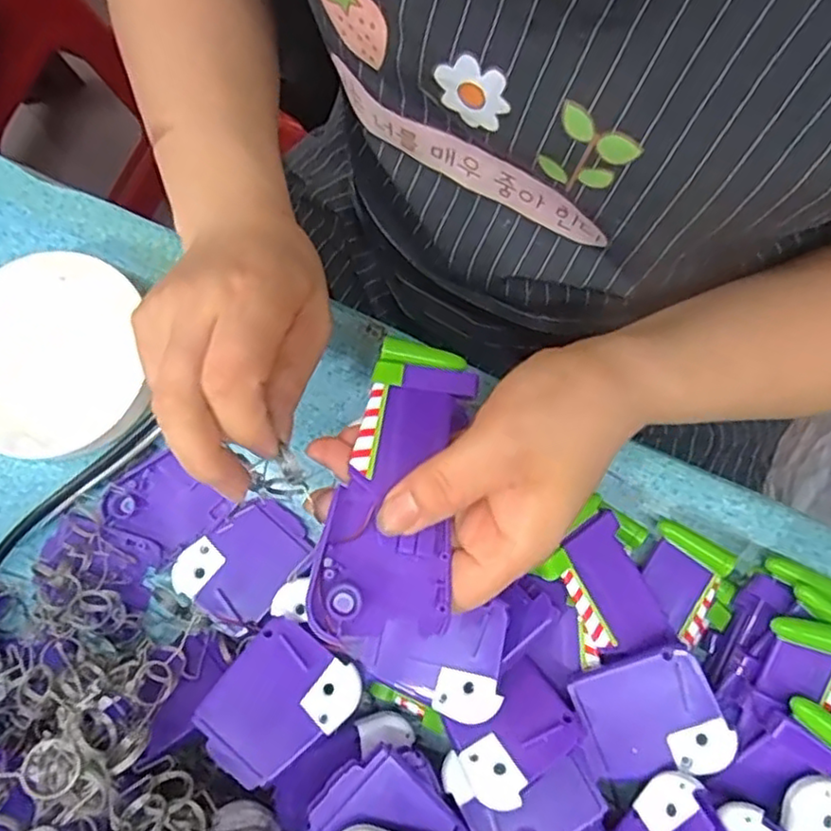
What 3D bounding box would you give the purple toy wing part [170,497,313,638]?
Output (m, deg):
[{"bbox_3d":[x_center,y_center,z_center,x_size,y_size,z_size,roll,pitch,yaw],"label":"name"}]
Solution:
[{"bbox_3d":[-0.086,0.072,0.330,0.049,0.011,0.060,35,81,8],"label":"purple toy wing part"}]

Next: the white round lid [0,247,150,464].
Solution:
[{"bbox_3d":[-0.192,-0.030,0.348,0.094,0.024,0.105,-4,78,1],"label":"white round lid"}]

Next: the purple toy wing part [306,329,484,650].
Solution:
[{"bbox_3d":[-0.005,0.027,0.263,0.049,0.010,0.121,13,69,4],"label":"purple toy wing part"}]

